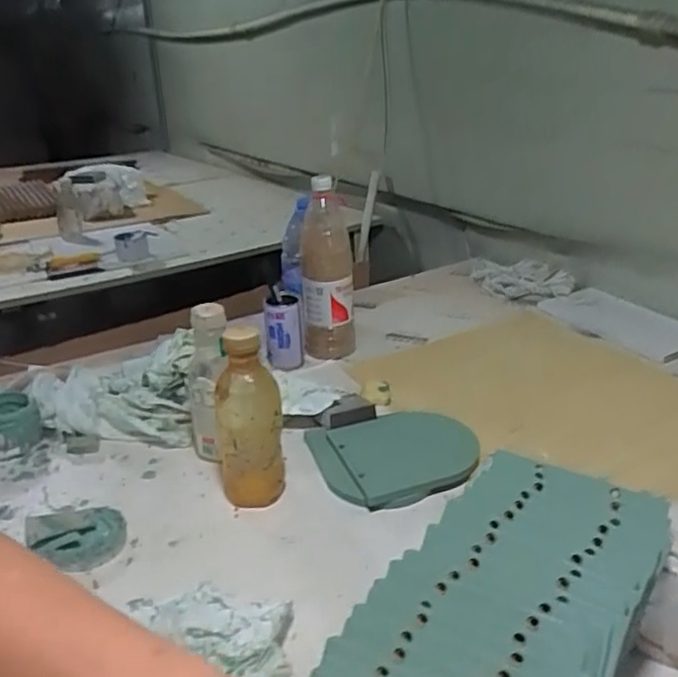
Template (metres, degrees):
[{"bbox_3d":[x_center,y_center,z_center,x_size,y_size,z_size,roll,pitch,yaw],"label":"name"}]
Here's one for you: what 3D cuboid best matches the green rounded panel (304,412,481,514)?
[{"bbox_3d":[0.069,0.143,0.817,0.186,0.043,0.167,-7,25,-13],"label":"green rounded panel"}]

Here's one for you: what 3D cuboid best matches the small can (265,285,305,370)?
[{"bbox_3d":[-0.095,-0.014,1.109,0.065,0.135,0.055,-4,25,-5],"label":"small can"}]

